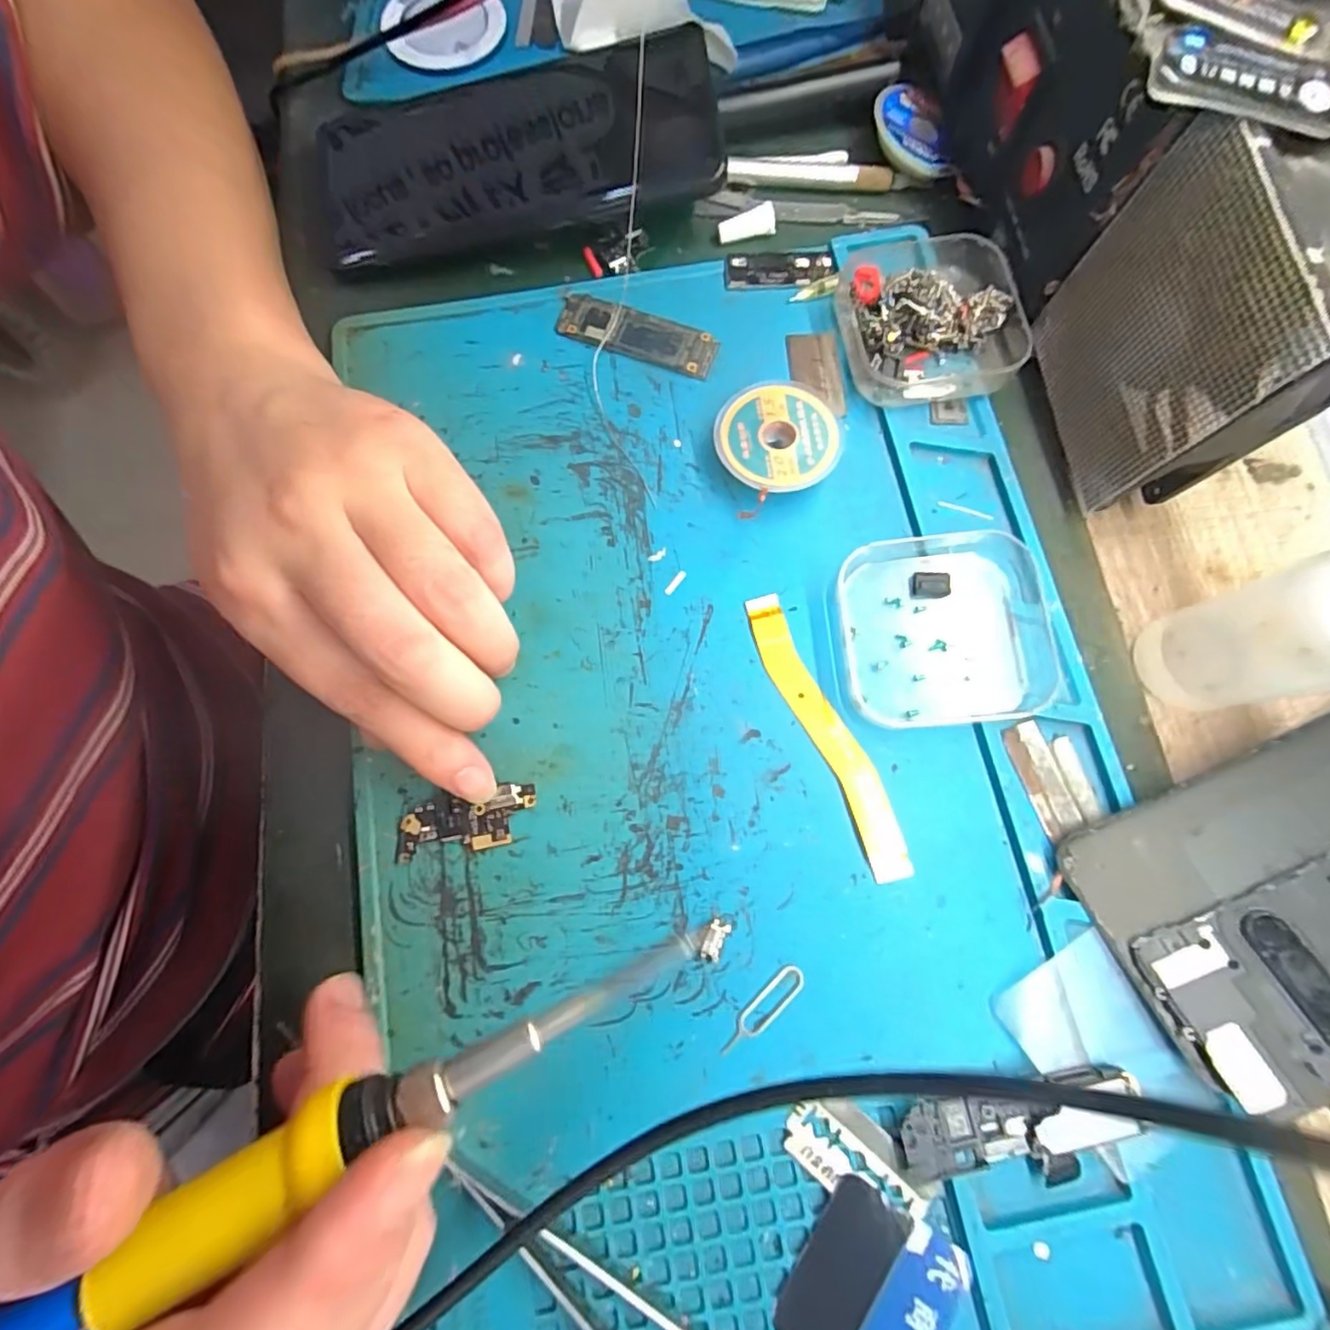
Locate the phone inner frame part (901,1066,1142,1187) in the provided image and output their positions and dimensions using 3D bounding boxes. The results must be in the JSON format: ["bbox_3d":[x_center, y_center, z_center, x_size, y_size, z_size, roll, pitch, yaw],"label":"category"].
[{"bbox_3d":[0.100,0.133,0.165,0.065,0.007,0.026,-9,76,-2],"label":"phone inner frame part"}]

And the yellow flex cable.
[{"bbox_3d":[0.054,0.022,0.198,0.016,0.004,0.101,-24,77,-5],"label":"yellow flex cable"}]

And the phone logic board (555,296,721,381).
[{"bbox_3d":[-0.012,-0.132,0.236,0.065,0.005,0.020,21,77,5],"label":"phone logic board"}]

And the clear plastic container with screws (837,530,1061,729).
[{"bbox_3d":[0.097,-0.013,0.203,0.070,0.013,0.064,-5,76,-1],"label":"clear plastic container with screws"}]

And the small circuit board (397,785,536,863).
[{"bbox_3d":[-0.064,0.051,0.191,0.044,0.004,0.018,-13,77,-4],"label":"small circuit board"}]

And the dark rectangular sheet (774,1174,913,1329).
[{"bbox_3d":[0.049,0.167,0.161,0.021,0.004,0.043,33,79,8],"label":"dark rectangular sheet"}]

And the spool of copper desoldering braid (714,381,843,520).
[{"bbox_3d":[0.044,-0.082,0.218,0.049,0.014,0.043,-16,77,-3],"label":"spool of copper desoldering braid"}]

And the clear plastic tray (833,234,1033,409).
[{"bbox_3d":[0.101,-0.133,0.223,0.064,0.024,0.064,-4,76,0],"label":"clear plastic tray"}]

